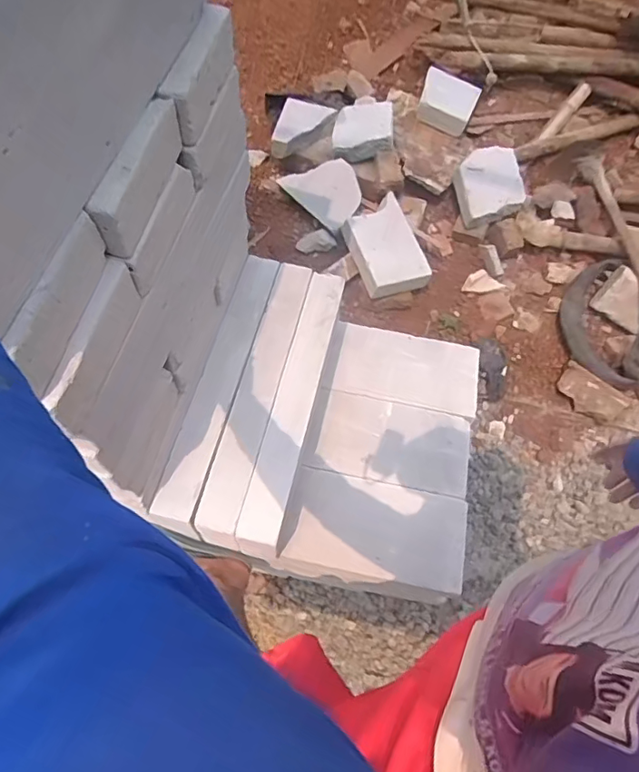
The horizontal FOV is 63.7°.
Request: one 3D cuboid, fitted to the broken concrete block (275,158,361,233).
[{"bbox_3d":[0.022,-0.683,1.765,0.273,0.087,0.201,41,101,0],"label":"broken concrete block"}]

